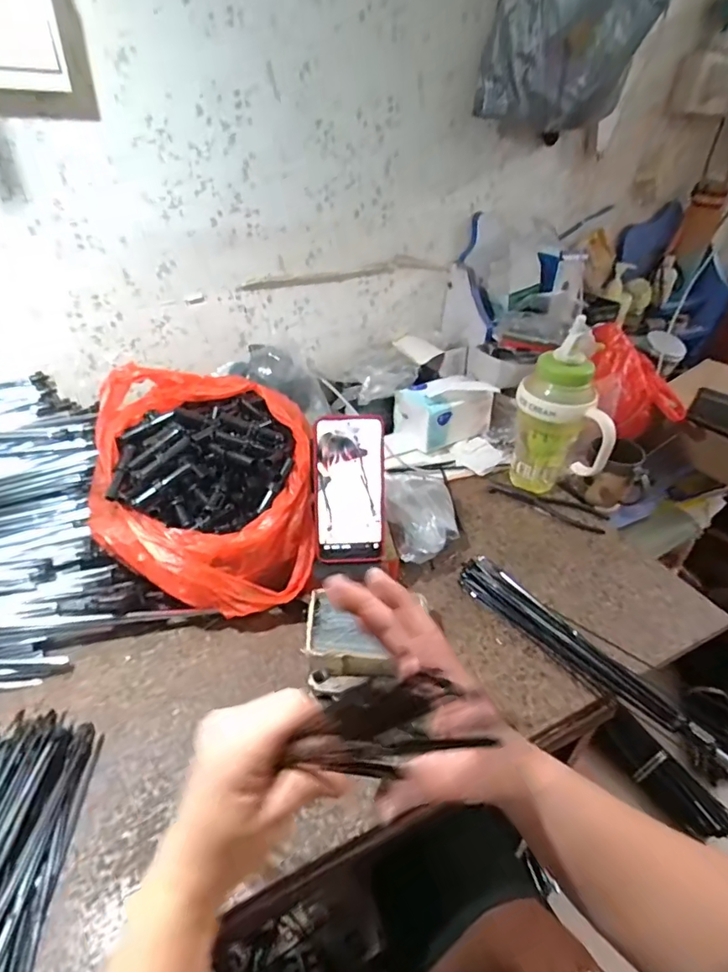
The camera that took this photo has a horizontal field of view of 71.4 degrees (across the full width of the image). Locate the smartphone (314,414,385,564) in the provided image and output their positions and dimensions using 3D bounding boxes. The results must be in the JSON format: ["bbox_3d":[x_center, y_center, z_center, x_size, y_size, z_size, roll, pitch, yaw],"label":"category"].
[{"bbox_3d":[-0.015,0.005,0.568,0.077,0.164,0.011,-1,8,-4],"label":"smartphone"}]

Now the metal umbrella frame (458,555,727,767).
[{"bbox_3d":[0.248,0.181,0.544,0.048,0.033,0.334,-30,48,-34],"label":"metal umbrella frame"}]

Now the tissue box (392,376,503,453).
[{"bbox_3d":[0.134,-0.130,0.849,0.147,0.091,0.086,-21,44,-26],"label":"tissue box"}]

